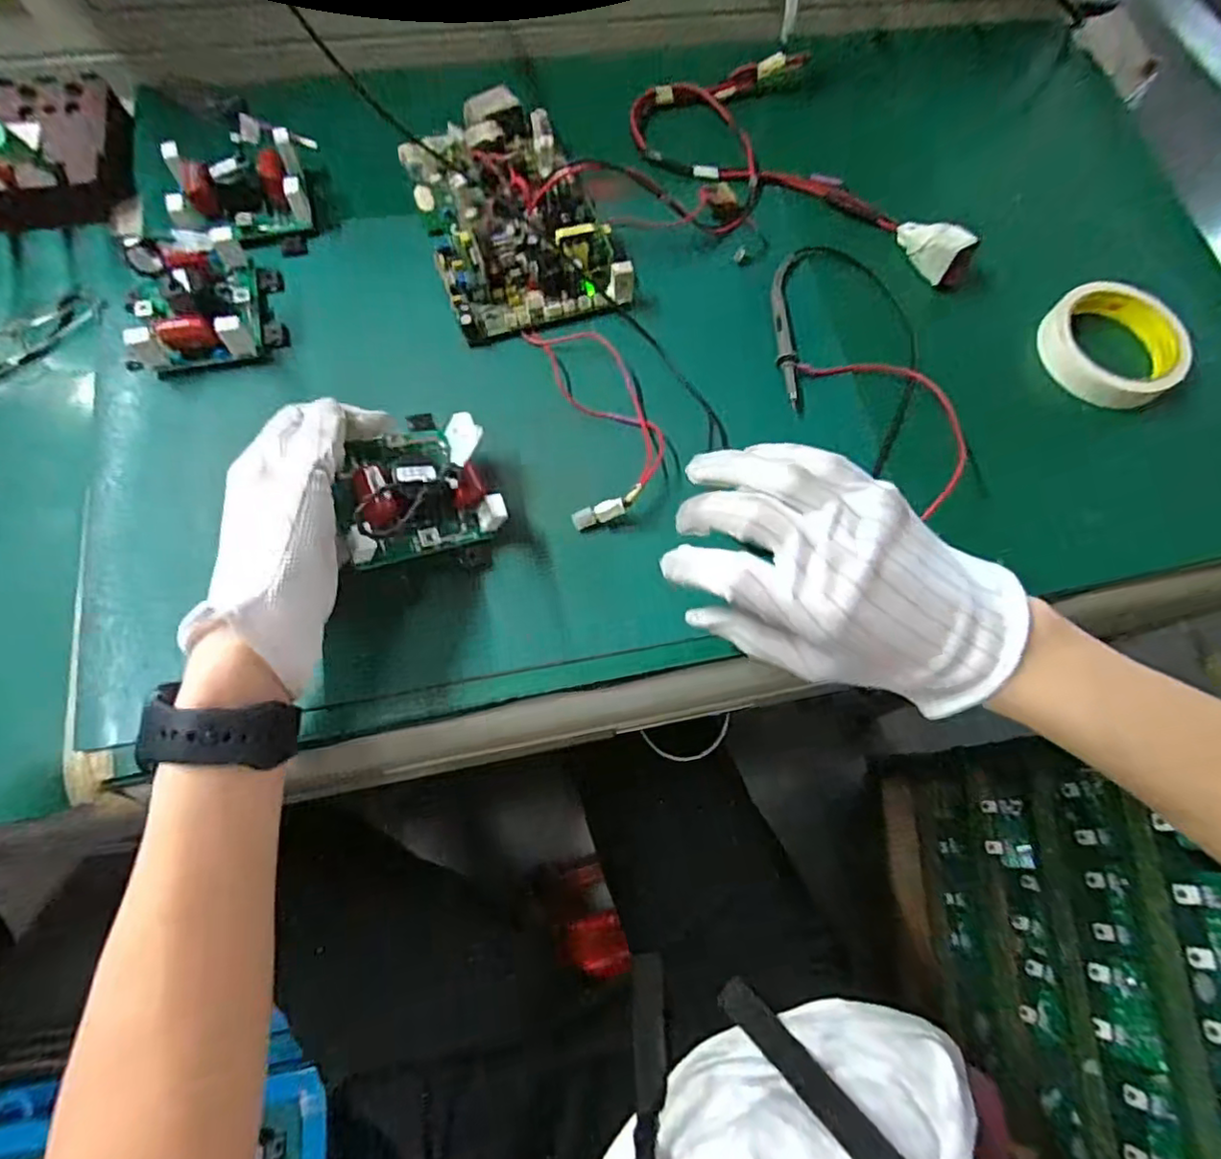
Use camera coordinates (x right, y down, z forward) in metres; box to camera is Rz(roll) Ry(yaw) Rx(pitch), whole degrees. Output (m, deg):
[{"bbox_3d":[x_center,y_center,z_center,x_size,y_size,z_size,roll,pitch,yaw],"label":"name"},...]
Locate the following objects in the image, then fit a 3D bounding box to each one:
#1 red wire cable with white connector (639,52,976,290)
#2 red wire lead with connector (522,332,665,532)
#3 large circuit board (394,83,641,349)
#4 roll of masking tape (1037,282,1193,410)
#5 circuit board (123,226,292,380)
[{"bbox_3d":[0.134,-0.317,0.491,0.170,0.027,0.265,-22,73,-11],"label":"red wire cable with white connector"},{"bbox_3d":[-0.006,-0.108,0.411,0.067,0.017,0.151,-12,71,-7],"label":"red wire lead with connector"},{"bbox_3d":[-0.073,-0.269,0.457,0.124,0.038,0.199,-18,72,-9],"label":"large circuit board"},{"bbox_3d":[0.360,-0.169,0.454,0.089,0.028,0.094,1,70,-3],"label":"roll of masking tape"},{"bbox_3d":[-0.270,-0.188,0.399,0.098,0.062,0.093,-13,71,-8],"label":"circuit board"}]

